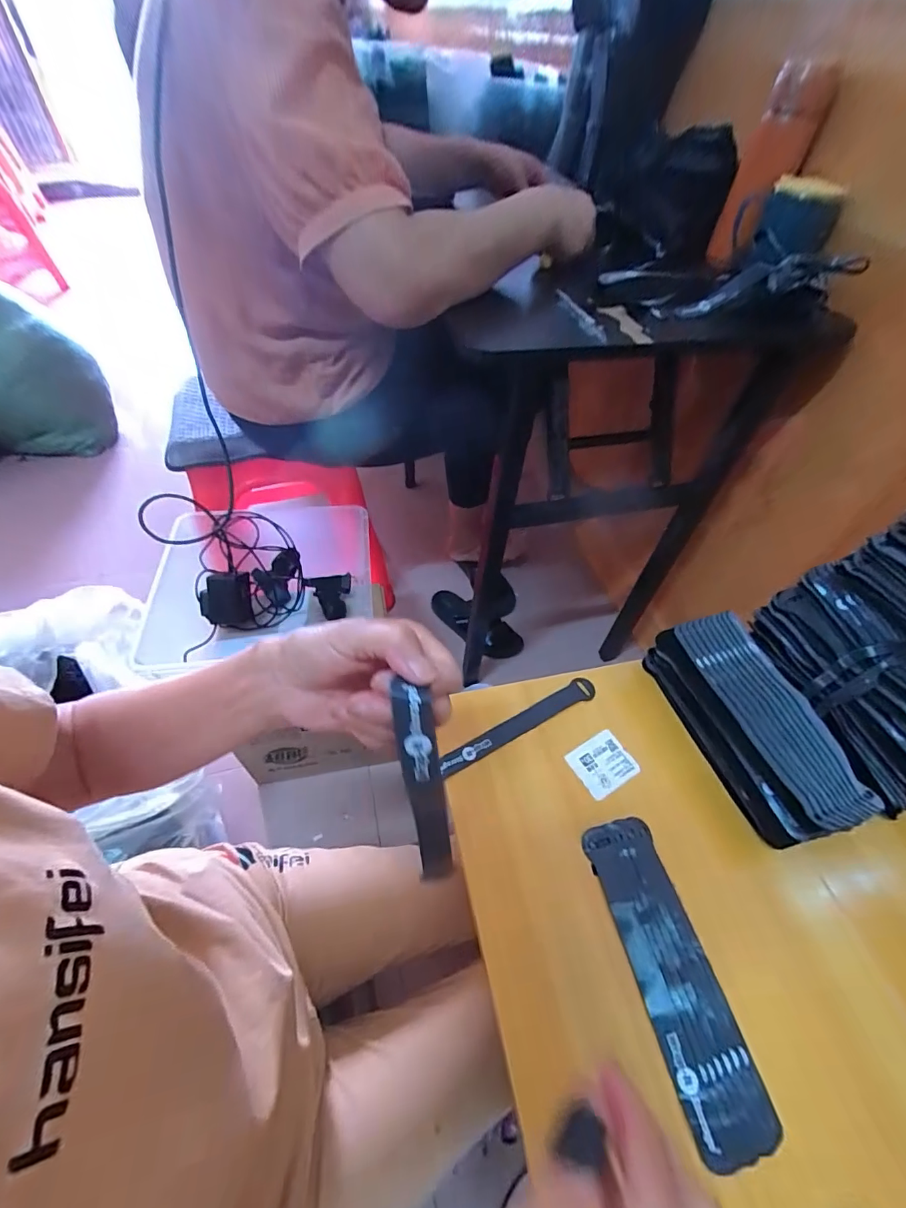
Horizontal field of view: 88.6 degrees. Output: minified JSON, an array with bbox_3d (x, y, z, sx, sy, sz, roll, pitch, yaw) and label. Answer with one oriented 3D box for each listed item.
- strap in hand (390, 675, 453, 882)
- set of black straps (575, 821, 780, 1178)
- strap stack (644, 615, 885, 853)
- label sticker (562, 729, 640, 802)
[{"bbox_3d":[-0.016,0.113,0.270,0.021,0.176,0.025,-18,41,-16],"label":"strap in hand"},{"bbox_3d":[0.166,0.274,0.353,0.063,0.015,0.199,-10,52,-11],"label":"set of black straps"},{"bbox_3d":[0.281,0.109,0.439,0.086,0.068,0.201,-14,53,-14],"label":"strap stack"},{"bbox_3d":[0.145,0.155,0.450,0.057,0.005,0.050,-24,56,-21],"label":"label sticker"}]

